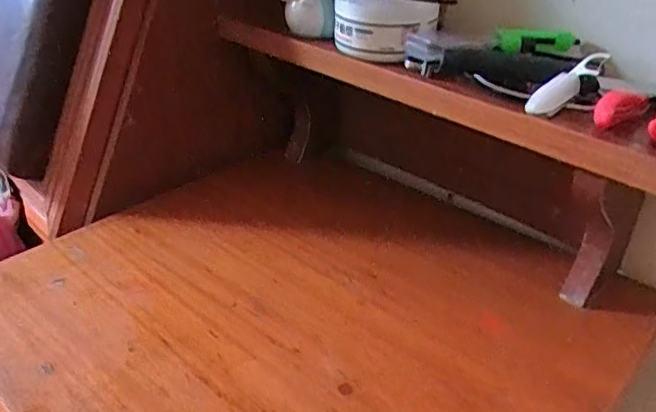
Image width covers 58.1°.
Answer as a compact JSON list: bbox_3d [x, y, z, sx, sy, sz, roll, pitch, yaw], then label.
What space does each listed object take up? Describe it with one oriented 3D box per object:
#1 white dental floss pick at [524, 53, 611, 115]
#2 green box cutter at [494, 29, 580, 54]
[{"bbox_3d":[0.176,-0.089,0.433,0.075,0.015,0.013,-37,40,-7],"label":"white dental floss pick"},{"bbox_3d":[0.178,-0.143,0.517,0.091,0.011,0.031,-7,58,-23],"label":"green box cutter"}]

